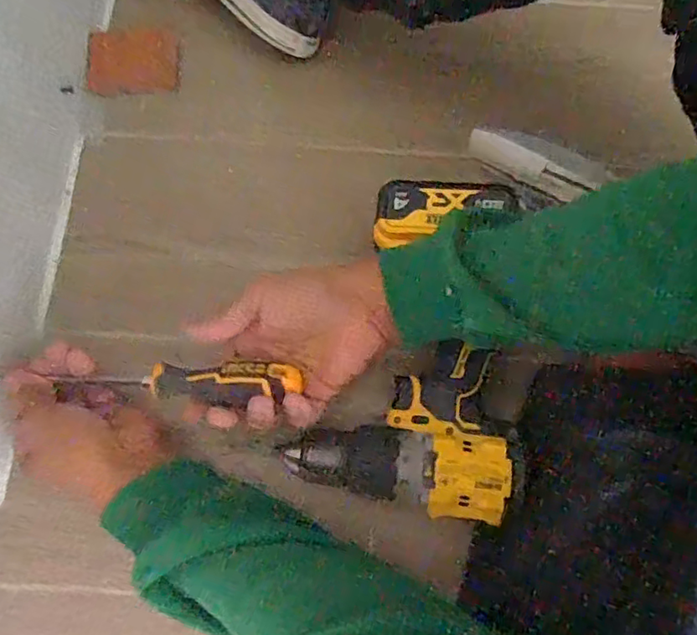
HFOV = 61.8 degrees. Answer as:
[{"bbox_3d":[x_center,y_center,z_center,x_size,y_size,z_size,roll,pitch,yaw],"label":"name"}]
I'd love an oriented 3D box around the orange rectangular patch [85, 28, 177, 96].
[{"bbox_3d":[-0.220,-0.264,0.598,0.087,0.006,0.071,-3,80,-10],"label":"orange rectangular patch"}]

